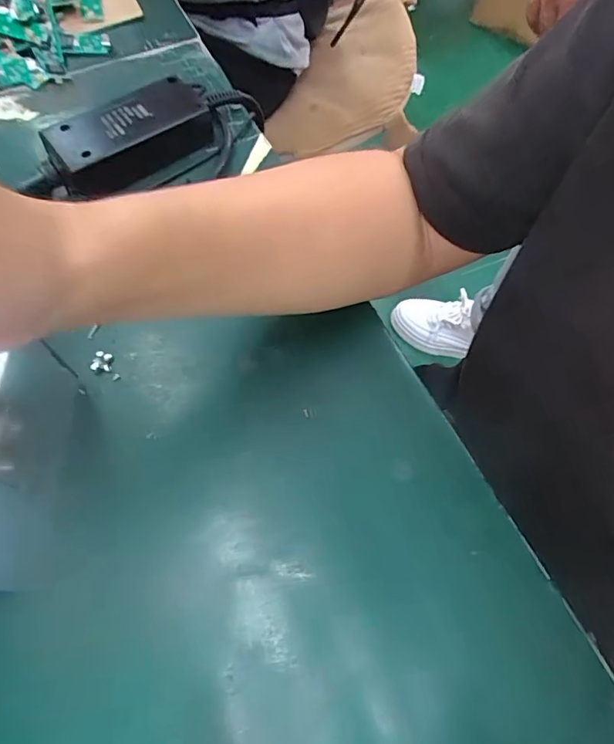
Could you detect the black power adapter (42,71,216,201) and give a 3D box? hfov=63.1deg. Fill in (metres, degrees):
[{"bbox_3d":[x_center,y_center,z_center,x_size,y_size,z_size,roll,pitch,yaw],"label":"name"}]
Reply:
[{"bbox_3d":[-0.130,-0.177,0.376,0.119,0.033,0.055,-29,69,-14],"label":"black power adapter"}]

